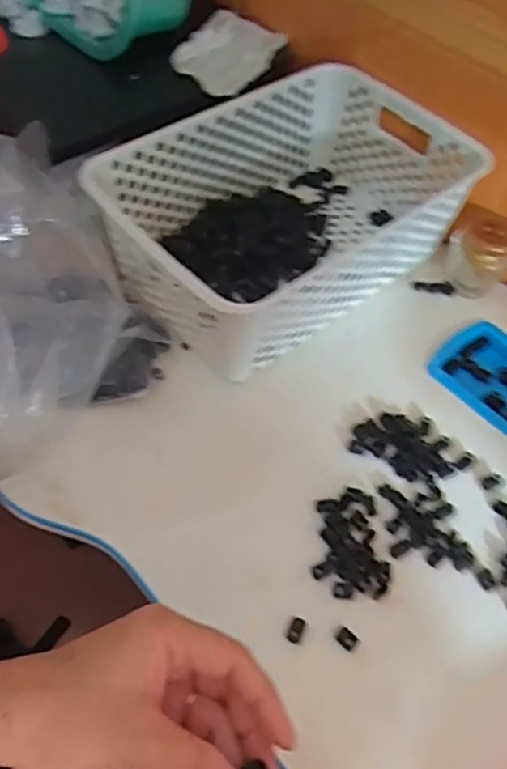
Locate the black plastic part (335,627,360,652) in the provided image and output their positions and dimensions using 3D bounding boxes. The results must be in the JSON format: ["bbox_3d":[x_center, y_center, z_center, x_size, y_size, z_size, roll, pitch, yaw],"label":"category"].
[{"bbox_3d":[0.062,0.167,0.396,0.014,0.004,0.011,39,62,21],"label":"black plastic part"}]

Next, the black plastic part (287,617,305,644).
[{"bbox_3d":[0.028,0.159,0.390,0.009,0.004,0.015,20,57,10],"label":"black plastic part"}]

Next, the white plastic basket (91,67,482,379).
[{"bbox_3d":[0.034,-0.160,0.545,0.324,0.106,0.210,-37,65,-24],"label":"white plastic basket"}]

